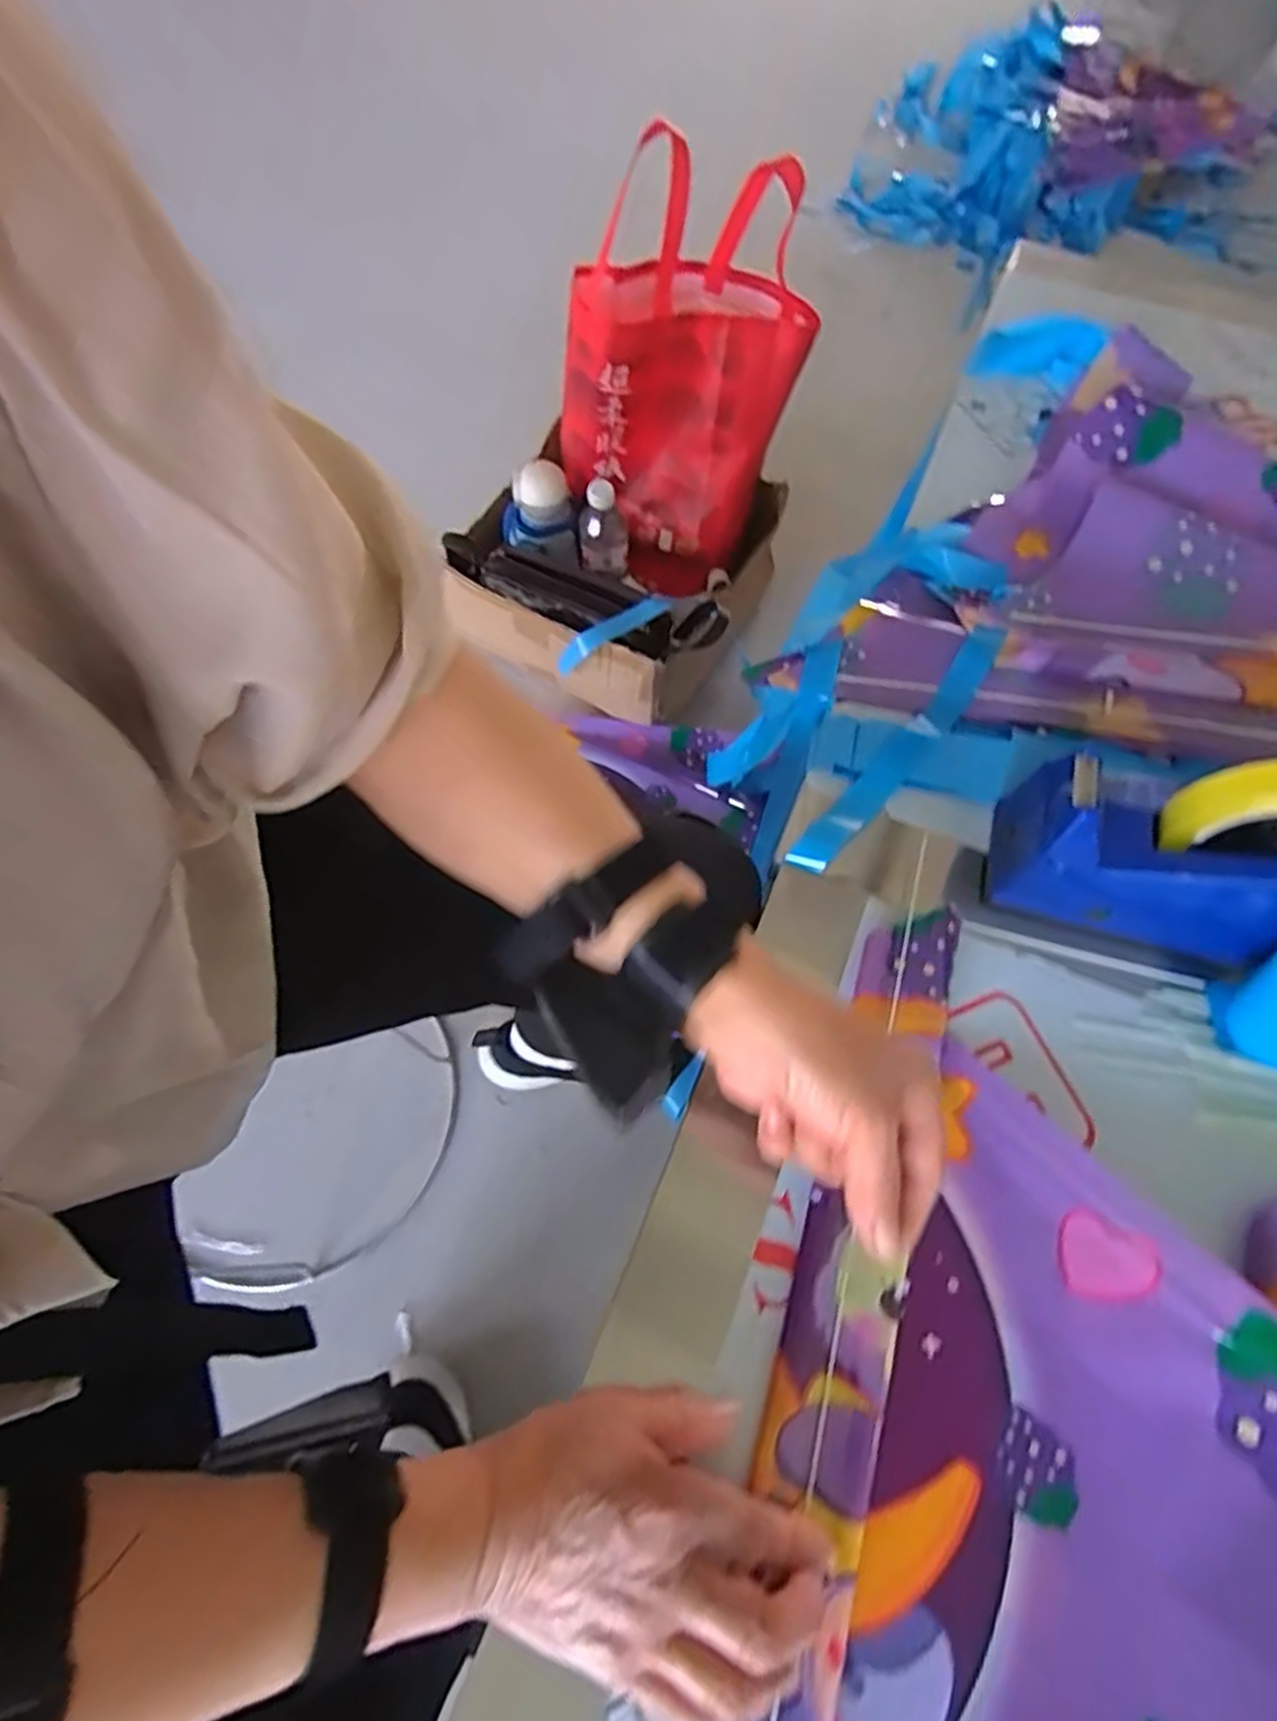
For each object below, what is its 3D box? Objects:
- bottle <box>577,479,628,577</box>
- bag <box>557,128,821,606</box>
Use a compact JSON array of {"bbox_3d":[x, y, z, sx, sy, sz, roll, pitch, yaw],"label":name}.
[{"bbox_3d":[-0.047,-0.431,0.986,0.066,0.107,0.065,-2,64,-3],"label":"bottle"},{"bbox_3d":[0.047,-0.600,0.961,0.277,0.463,0.180,16,49,-8],"label":"bag"}]

